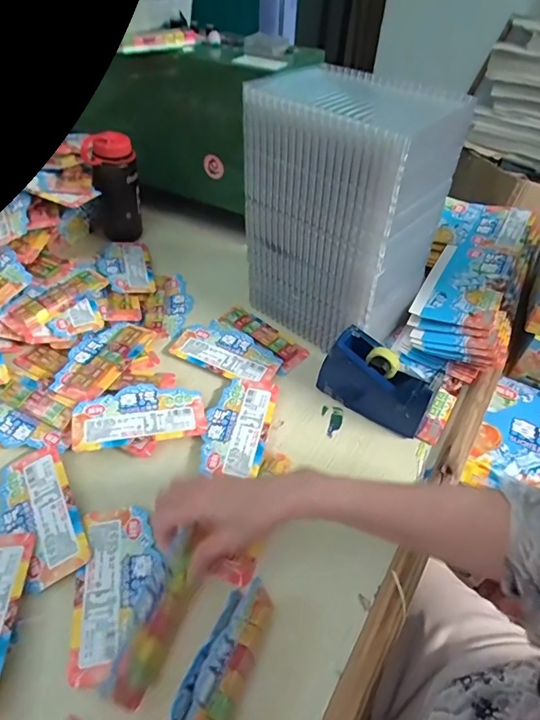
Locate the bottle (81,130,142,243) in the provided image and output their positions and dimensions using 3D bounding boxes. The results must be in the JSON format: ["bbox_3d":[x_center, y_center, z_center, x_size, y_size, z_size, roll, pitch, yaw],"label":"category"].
[{"bbox_3d":[-0.249,-0.279,0.721,0.076,0.164,0.066,-11,49,-13],"label":"bottle"}]

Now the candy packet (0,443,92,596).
[{"bbox_3d":[-0.234,0.153,0.446,0.071,0.008,0.145,-23,53,-22],"label":"candy packet"}]

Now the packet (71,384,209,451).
[{"bbox_3d":[-0.151,0.063,0.521,0.146,0.017,0.074,-9,49,-11],"label":"packet"}]

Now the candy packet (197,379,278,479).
[{"bbox_3d":[-0.039,0.074,0.530,0.076,0.004,0.133,11,48,7],"label":"candy packet"}]

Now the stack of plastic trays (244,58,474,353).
[{"bbox_3d":[0.087,-0.177,0.573,0.217,0.297,0.156,35,54,25],"label":"stack of plastic trays"}]

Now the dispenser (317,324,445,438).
[{"bbox_3d":[0.129,0.027,0.533,0.133,0.088,0.049,31,53,23],"label":"dispenser"}]

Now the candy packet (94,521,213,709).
[{"bbox_3d":[-0.091,0.215,0.372,0.015,0.058,0.123,0,43,30],"label":"candy packet"}]

